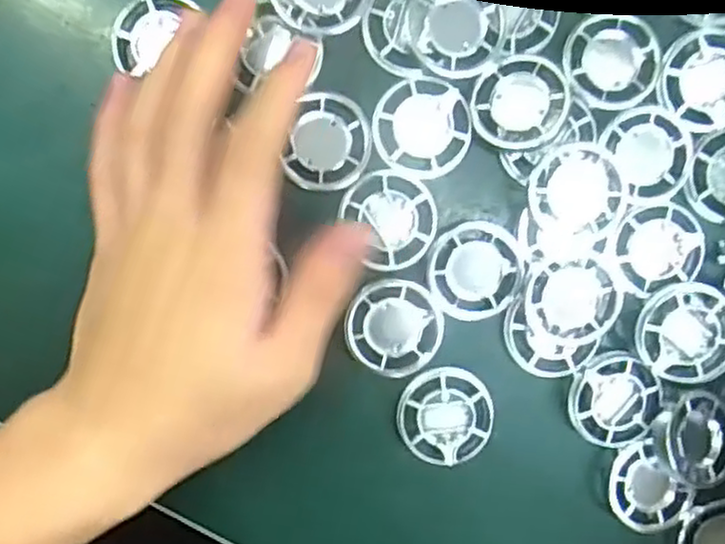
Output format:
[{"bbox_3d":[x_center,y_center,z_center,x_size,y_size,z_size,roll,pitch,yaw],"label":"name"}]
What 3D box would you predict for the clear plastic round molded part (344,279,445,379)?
[{"bbox_3d":[0.013,0.023,0.301,0.038,0.010,0.038,0,94,-4],"label":"clear plastic round molded part"}]

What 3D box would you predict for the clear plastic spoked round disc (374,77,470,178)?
[{"bbox_3d":[0.024,-0.056,0.299,0.038,0.007,0.038,0,94,-4],"label":"clear plastic spoked round disc"}]

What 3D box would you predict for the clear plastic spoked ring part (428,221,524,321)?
[{"bbox_3d":[0.045,0.000,0.303,0.036,0.006,0.038,7,93,-4],"label":"clear plastic spoked ring part"}]

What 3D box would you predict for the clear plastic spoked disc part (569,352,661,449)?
[{"bbox_3d":[0.102,0.052,0.307,0.037,0.006,0.038,0,94,-4],"label":"clear plastic spoked disc part"}]

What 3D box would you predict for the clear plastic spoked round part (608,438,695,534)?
[{"bbox_3d":[0.117,0.091,0.310,0.029,0.005,0.038,-38,97,6],"label":"clear plastic spoked round part"}]

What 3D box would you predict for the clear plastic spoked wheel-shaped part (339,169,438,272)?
[{"bbox_3d":[0.012,-0.022,0.300,0.034,0.005,0.040,-34,95,-1],"label":"clear plastic spoked wheel-shaped part"}]

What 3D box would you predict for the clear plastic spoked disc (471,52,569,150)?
[{"bbox_3d":[0.062,-0.066,0.295,0.036,0.010,0.036,7,93,-4],"label":"clear plastic spoked disc"}]

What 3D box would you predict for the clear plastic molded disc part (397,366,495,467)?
[{"bbox_3d":[0.034,0.059,0.306,0.038,0.004,0.038,10,93,-4],"label":"clear plastic molded disc part"}]

